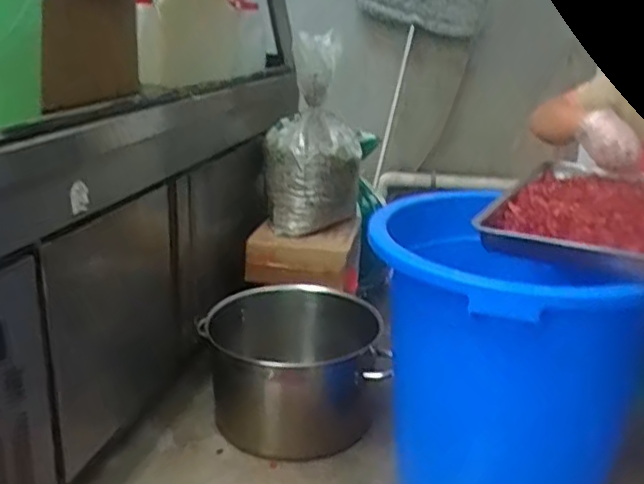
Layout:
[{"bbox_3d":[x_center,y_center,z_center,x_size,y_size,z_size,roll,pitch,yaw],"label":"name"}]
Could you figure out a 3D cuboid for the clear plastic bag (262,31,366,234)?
[{"bbox_3d":[-0.019,-0.320,1.962,0.285,0.612,0.256,3,-6,6],"label":"clear plastic bag"}]

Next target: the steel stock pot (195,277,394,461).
[{"bbox_3d":[-0.073,0.290,1.591,0.419,0.247,0.327,-1,19,-6],"label":"steel stock pot"}]

